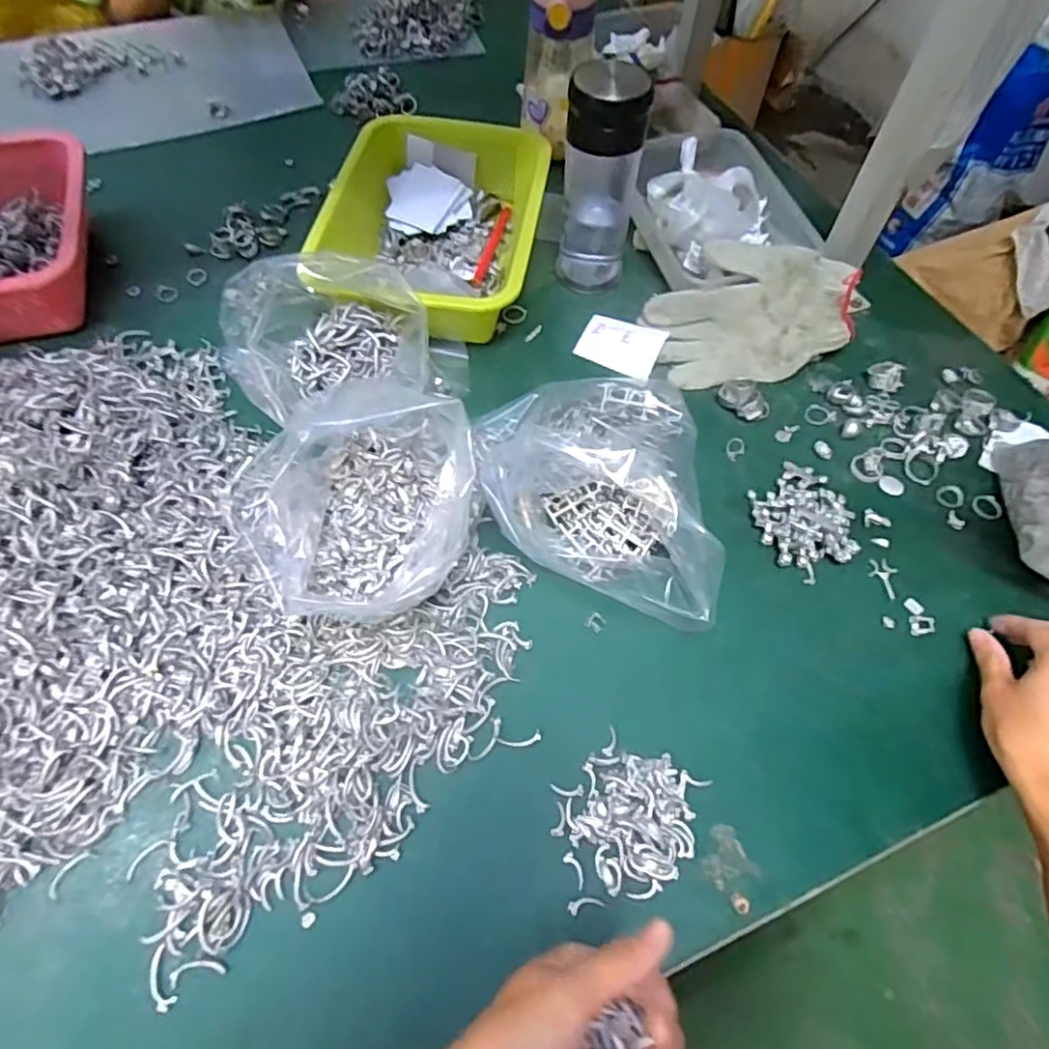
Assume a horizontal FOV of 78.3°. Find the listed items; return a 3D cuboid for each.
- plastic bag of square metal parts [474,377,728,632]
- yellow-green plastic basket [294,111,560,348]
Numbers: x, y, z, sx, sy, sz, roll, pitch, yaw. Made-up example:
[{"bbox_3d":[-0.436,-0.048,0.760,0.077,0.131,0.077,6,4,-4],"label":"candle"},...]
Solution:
[{"bbox_3d":[0.052,-0.032,0.488,0.170,0.051,0.228,2,61,-2],"label":"plastic bag of square metal parts"},{"bbox_3d":[-0.083,-0.292,0.629,0.194,0.069,0.265,9,61,2],"label":"yellow-green plastic basket"}]

